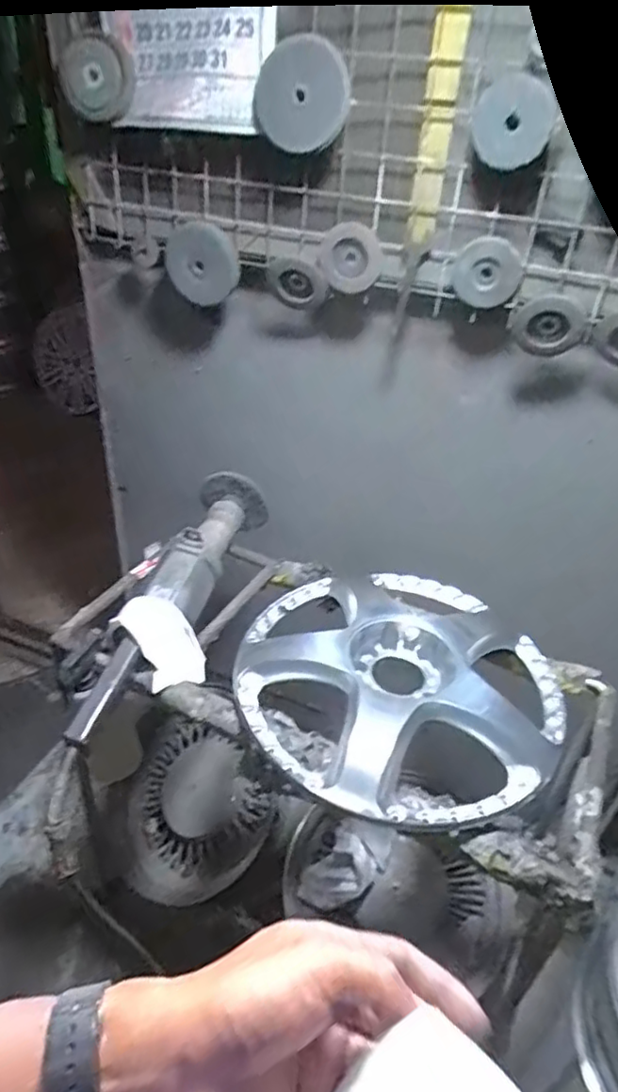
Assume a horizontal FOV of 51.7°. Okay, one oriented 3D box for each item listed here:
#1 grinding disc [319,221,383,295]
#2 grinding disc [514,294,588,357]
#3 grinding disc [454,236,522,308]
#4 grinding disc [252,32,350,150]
[{"bbox_3d":[0.063,-0.442,0.980,0.099,0.095,0.016,17,37,17],"label":"grinding disc"},{"bbox_3d":[0.344,-0.313,0.914,0.096,0.082,0.027,12,36,10],"label":"grinding disc"},{"bbox_3d":[0.253,-0.388,0.908,0.092,0.087,0.012,16,37,15],"label":"grinding disc"},{"bbox_3d":[-0.013,-0.623,0.884,0.136,0.128,0.030,4,27,17],"label":"grinding disc"}]

